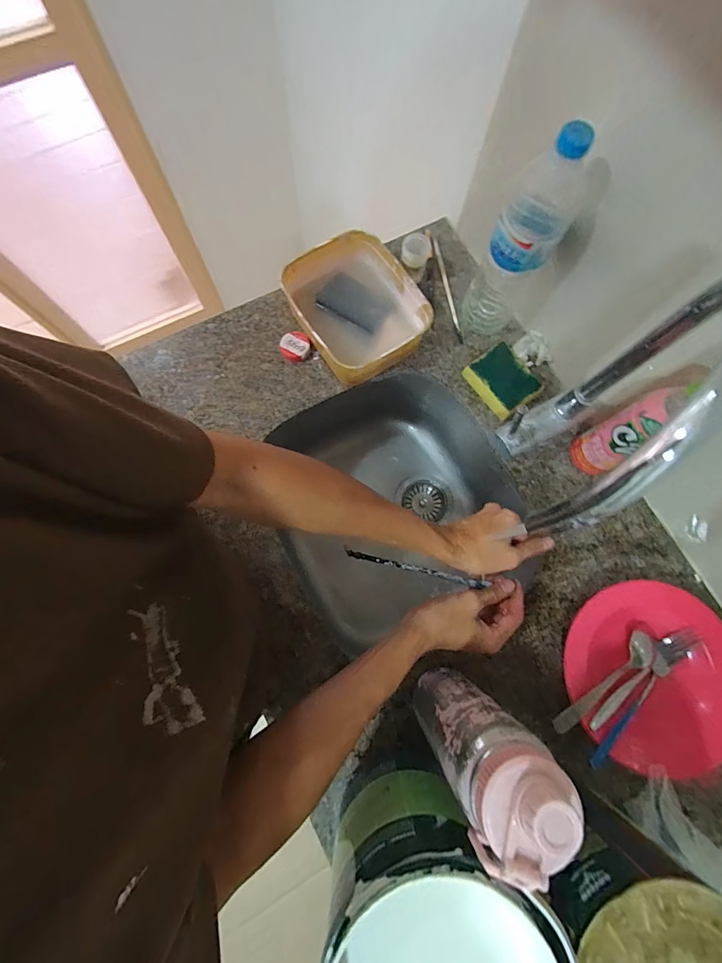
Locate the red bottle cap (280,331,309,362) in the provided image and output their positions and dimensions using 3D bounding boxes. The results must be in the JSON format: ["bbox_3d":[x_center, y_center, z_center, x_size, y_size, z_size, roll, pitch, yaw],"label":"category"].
[{"bbox_3d":[-0.098,-0.202,0.586,0.043,0.019,0.041,0,76,-2],"label":"red bottle cap"}]

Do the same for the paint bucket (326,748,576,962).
[{"bbox_3d":[0.065,0.377,0.326,0.167,0.156,0.186,-19,78,-6],"label":"paint bucket"}]

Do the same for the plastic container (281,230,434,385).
[{"bbox_3d":[-0.006,-0.247,0.575,0.167,0.071,0.189,-30,78,-9],"label":"plastic container"}]

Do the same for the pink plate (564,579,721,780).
[{"bbox_3d":[0.359,0.239,0.492,0.209,0.039,0.211,0,76,-2],"label":"pink plate"}]

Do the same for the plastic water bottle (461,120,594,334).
[{"bbox_3d":[0.194,-0.286,0.490,0.077,0.263,0.063,30,77,6],"label":"plastic water bottle"}]

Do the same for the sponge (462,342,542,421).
[{"bbox_3d":[0.206,-0.146,0.575,0.073,0.034,0.092,-37,80,-10],"label":"sponge"}]

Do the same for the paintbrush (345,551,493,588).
[{"bbox_3d":[0.066,0.120,0.547,0.223,0.012,0.010,4,71,42],"label":"paintbrush"}]

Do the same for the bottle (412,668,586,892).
[{"bbox_3d":[0.102,0.232,0.332,0.074,0.211,0.088,-21,78,-7],"label":"bottle"}]

